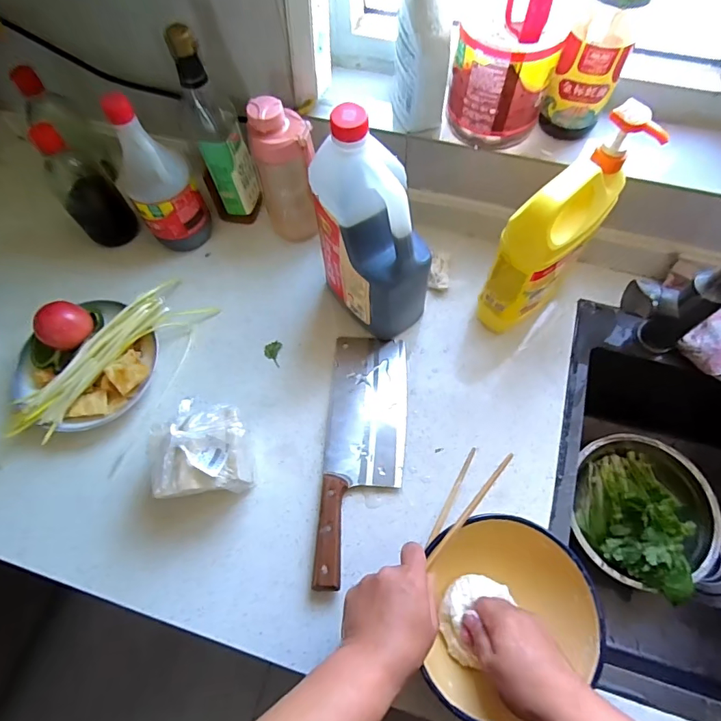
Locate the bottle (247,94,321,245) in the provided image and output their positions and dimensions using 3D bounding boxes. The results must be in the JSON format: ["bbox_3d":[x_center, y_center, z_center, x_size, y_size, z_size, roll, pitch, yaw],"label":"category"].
[{"bbox_3d":[-0.092,-0.232,0.581,0.070,0.169,0.071,0,66,1],"label":"bottle"}]

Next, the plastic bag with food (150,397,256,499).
[{"bbox_3d":[-0.166,0.102,0.494,0.090,0.102,0.091,-5,66,-1],"label":"plastic bag with food"}]

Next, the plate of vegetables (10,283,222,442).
[{"bbox_3d":[-0.315,-0.011,0.564,0.246,0.080,0.140,-37,70,-14],"label":"plate of vegetables"}]

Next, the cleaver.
[{"bbox_3d":[0.006,0.101,0.533,0.095,0.024,0.291,2,66,2],"label":"cleaver"}]

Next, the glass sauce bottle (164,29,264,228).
[{"bbox_3d":[-0.182,-0.280,0.585,0.068,0.248,0.058,-17,67,-7],"label":"glass sauce bottle"}]

